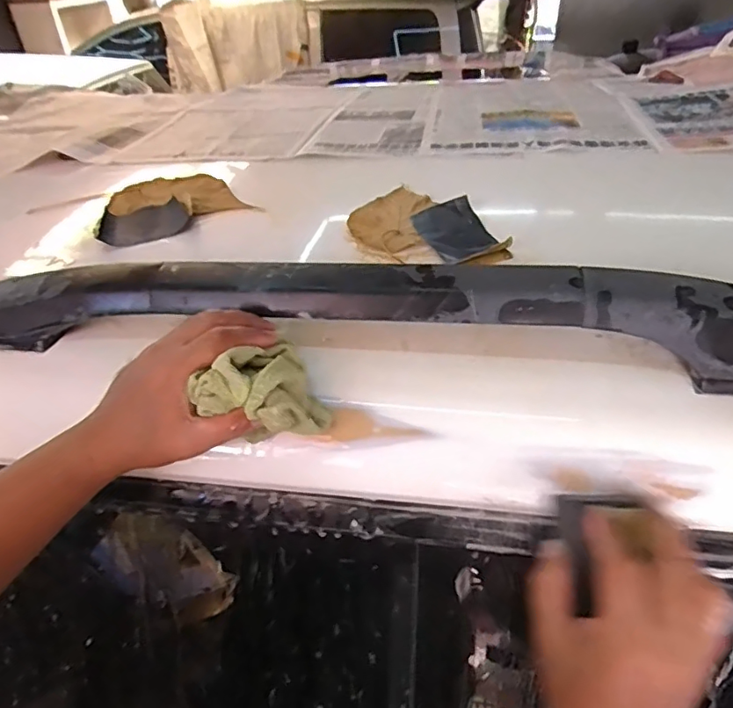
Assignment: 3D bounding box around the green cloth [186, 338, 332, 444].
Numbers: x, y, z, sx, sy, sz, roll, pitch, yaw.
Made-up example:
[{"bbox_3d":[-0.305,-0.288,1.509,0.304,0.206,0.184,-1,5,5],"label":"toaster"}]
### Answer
[{"bbox_3d":[-0.070,0.029,0.388,0.060,0.069,0.083,28,48,36],"label":"green cloth"}]

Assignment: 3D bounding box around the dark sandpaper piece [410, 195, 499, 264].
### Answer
[{"bbox_3d":[0.091,-0.129,0.561,0.066,0.022,0.107,-11,38,-10],"label":"dark sandpaper piece"}]

